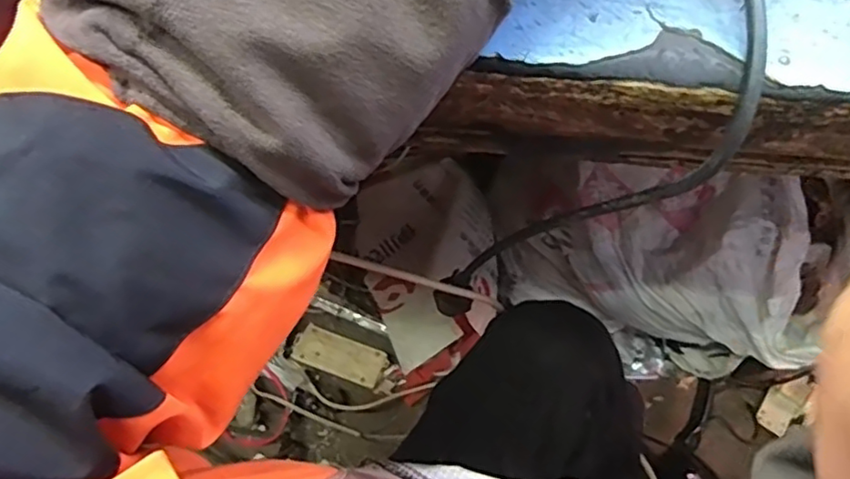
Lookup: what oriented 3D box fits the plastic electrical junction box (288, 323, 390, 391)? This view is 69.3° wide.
[{"bbox_3d":[-0.134,0.185,0.980,0.145,0.031,0.061,19,70,9],"label":"plastic electrical junction box"}]

